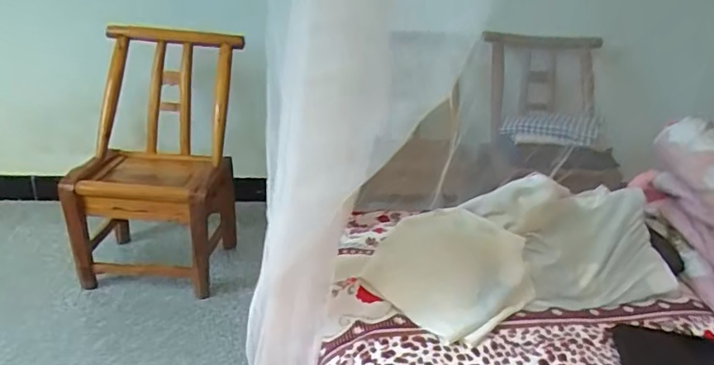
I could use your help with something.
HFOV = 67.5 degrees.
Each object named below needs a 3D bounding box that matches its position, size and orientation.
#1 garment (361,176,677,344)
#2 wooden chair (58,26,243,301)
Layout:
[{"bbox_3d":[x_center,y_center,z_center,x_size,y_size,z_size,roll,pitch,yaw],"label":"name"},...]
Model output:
[{"bbox_3d":[0.212,0.089,0.692,0.387,0.102,0.172,-6,27,-21],"label":"garment"},{"bbox_3d":[-0.523,-0.069,1.428,0.351,0.618,0.402,4,25,-2],"label":"wooden chair"}]

